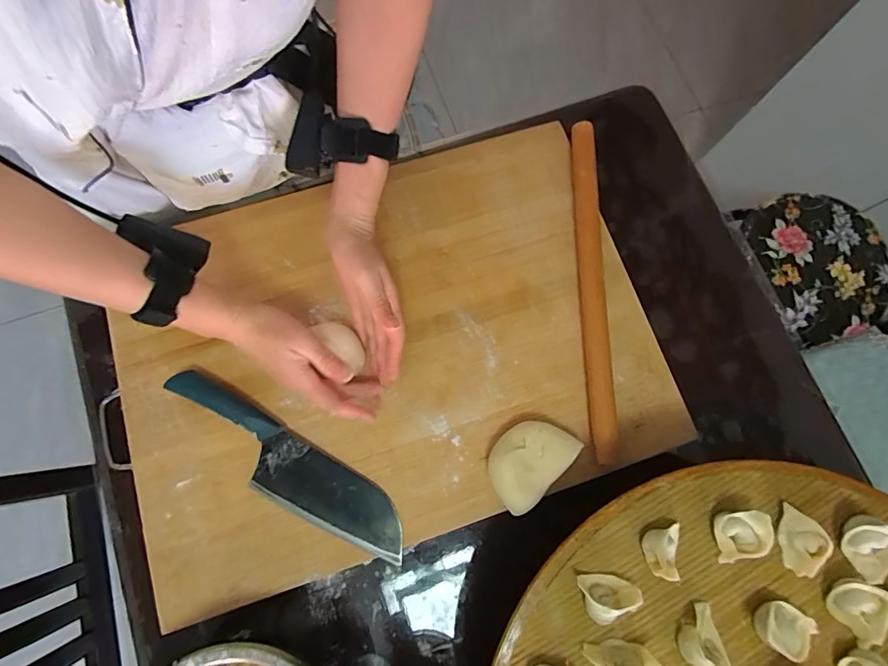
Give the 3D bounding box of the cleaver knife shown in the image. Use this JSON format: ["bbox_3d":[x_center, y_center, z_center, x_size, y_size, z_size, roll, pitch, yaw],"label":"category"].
[{"bbox_3d":[-0.162,0.133,0.451,0.284,0.014,0.063,31,79,6],"label":"cleaver knife"}]

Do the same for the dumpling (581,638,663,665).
[{"bbox_3d":[0.128,0.239,0.320,0.050,0.023,0.025,5,77,0],"label":"dumpling"}]

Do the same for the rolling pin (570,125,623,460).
[{"bbox_3d":[0.164,-0.059,0.490,0.027,0.024,0.382,0,77,-1],"label":"rolling pin"}]

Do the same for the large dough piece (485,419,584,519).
[{"bbox_3d":[0.081,0.126,0.443,0.063,0.038,0.090,39,79,7],"label":"large dough piece"}]

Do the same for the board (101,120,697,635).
[{"bbox_3d":[-0.064,0.010,0.485,0.554,0.021,0.397,-19,78,-5],"label":"board"}]

